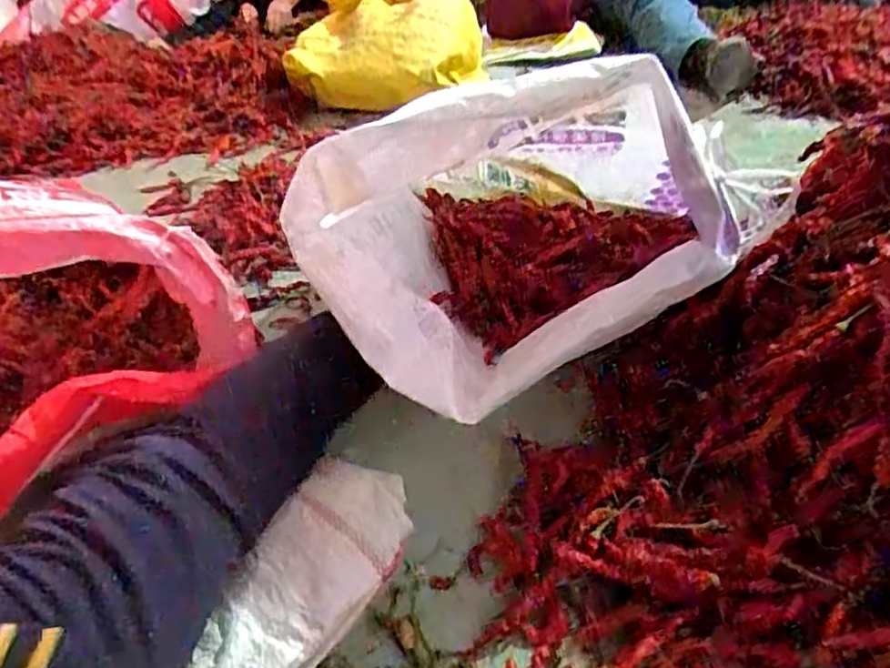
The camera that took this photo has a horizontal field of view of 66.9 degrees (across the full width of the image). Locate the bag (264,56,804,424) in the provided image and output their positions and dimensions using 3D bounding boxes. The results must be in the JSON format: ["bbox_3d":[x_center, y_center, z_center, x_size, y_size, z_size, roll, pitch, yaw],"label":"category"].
[{"bbox_3d":[0.078,-0.181,0.756,0.387,0.306,0.459,4,39,13],"label":"bag"}]

